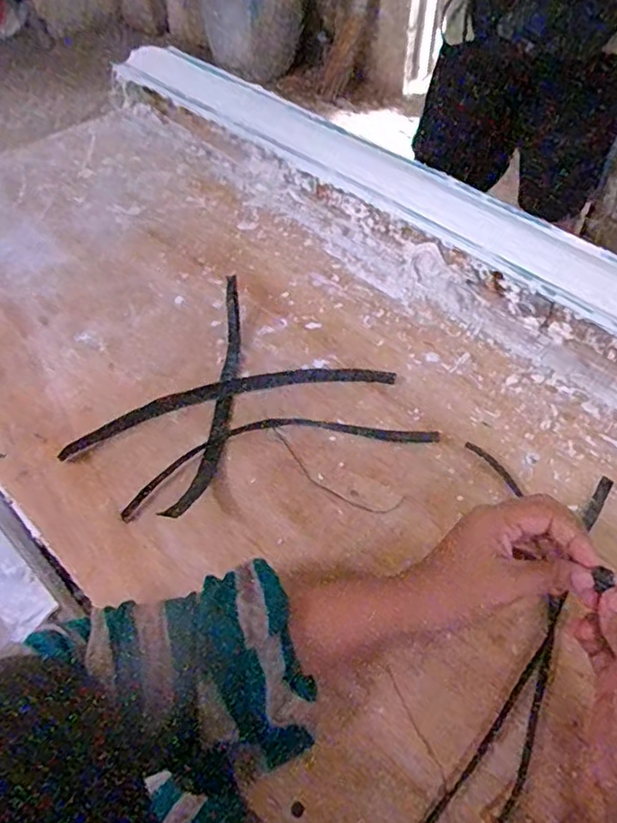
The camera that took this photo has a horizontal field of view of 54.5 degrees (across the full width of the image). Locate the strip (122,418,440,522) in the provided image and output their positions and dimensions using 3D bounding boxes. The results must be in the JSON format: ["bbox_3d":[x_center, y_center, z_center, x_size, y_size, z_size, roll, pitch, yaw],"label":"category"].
[{"bbox_3d":[-0.024,0.030,0.516,0.270,0.011,0.062,-14,53,-11],"label":"strip"}]

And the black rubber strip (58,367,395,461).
[{"bbox_3d":[-0.068,-0.014,0.543,0.297,0.013,0.041,-15,53,-12],"label":"black rubber strip"}]

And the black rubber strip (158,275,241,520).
[{"bbox_3d":[-0.083,-0.019,0.536,0.028,0.033,0.266,4,51,3],"label":"black rubber strip"}]

